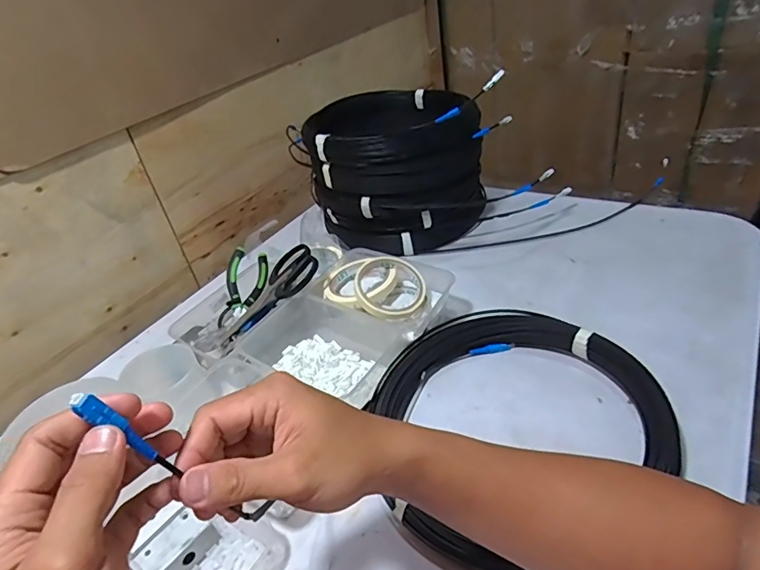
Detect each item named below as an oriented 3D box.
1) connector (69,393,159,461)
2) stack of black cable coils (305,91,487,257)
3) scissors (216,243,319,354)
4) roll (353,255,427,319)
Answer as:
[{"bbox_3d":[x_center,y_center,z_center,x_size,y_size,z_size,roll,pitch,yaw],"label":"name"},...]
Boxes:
[{"bbox_3d":[-0.125,0.068,0.234,0.006,0.052,0.008,-15,36,21],"label":"connector"},{"bbox_3d":[0.039,-0.190,0.824,0.257,0.202,0.281,1,36,17],"label":"stack of black cable coils"},{"bbox_3d":[-0.150,0.021,0.658,0.176,0.024,0.054,-46,44,9],"label":"scissors"},{"bbox_3d":[0.011,0.004,0.619,0.088,0.019,0.088,5,55,-7],"label":"roll"}]

